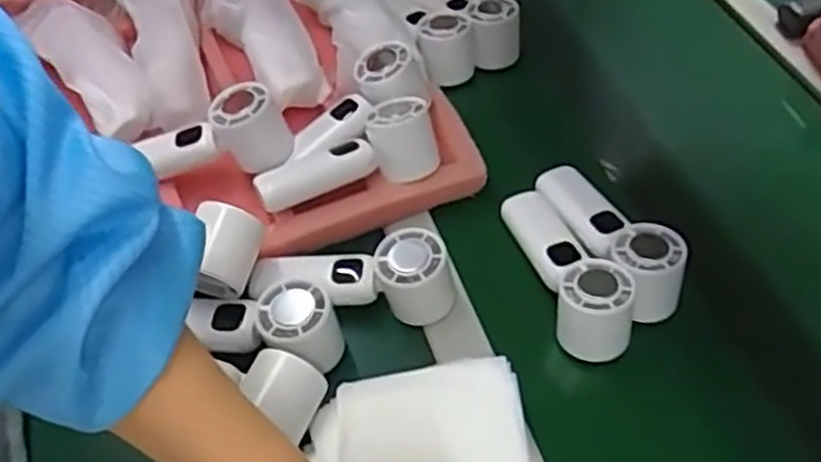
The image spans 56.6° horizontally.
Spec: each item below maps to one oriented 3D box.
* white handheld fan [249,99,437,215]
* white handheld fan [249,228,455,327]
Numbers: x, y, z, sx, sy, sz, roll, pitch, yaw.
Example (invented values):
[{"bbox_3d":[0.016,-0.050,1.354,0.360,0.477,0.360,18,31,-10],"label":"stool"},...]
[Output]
[{"bbox_3d":[-0.054,-0.059,0.629,0.147,0.051,0.051,-15,52,-10],"label":"white handheld fan"},{"bbox_3d":[-0.046,0.032,0.577,0.152,0.051,0.047,1,51,3],"label":"white handheld fan"}]

